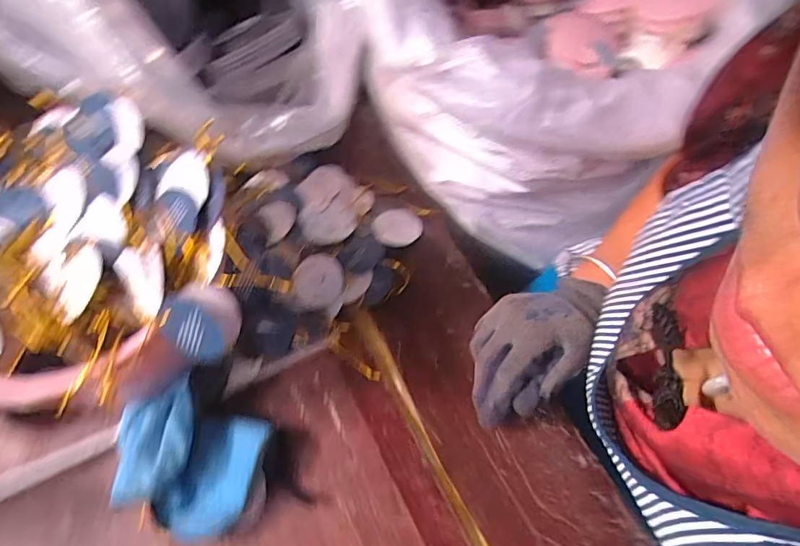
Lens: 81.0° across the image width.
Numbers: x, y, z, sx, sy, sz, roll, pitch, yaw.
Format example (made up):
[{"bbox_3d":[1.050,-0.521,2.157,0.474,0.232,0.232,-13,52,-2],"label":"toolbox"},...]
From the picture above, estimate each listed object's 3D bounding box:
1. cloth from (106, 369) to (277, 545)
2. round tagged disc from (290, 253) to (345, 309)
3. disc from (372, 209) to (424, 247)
[{"bbox_3d":[-0.183,0.161,0.406,0.126,0.043,0.106,21,67,10],"label":"cloth"},{"bbox_3d":[-0.085,0.009,0.483,0.053,0.013,0.058,0,65,0],"label":"round tagged disc"},{"bbox_3d":[-0.003,-0.052,0.517,0.056,0.008,0.050,-18,66,-7],"label":"disc"}]

